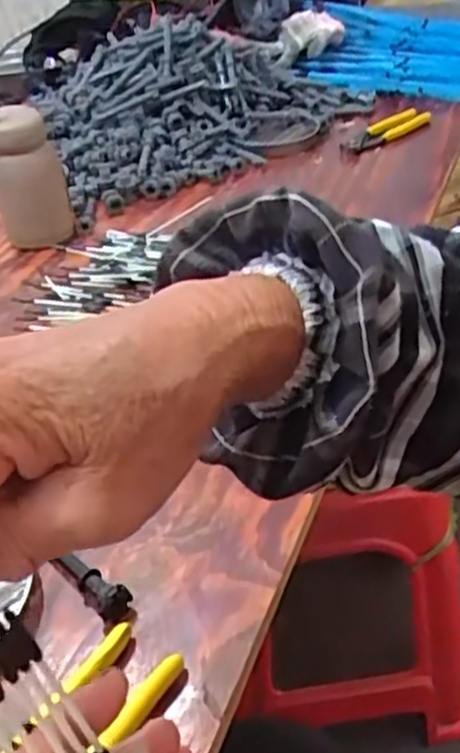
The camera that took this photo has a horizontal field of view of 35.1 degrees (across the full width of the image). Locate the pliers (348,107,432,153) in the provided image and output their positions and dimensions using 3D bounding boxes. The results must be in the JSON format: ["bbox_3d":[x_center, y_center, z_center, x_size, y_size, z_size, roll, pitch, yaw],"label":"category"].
[{"bbox_3d":[0.212,-0.339,0.998,0.150,0.014,0.047,-25,47,-27],"label":"pliers"}]

